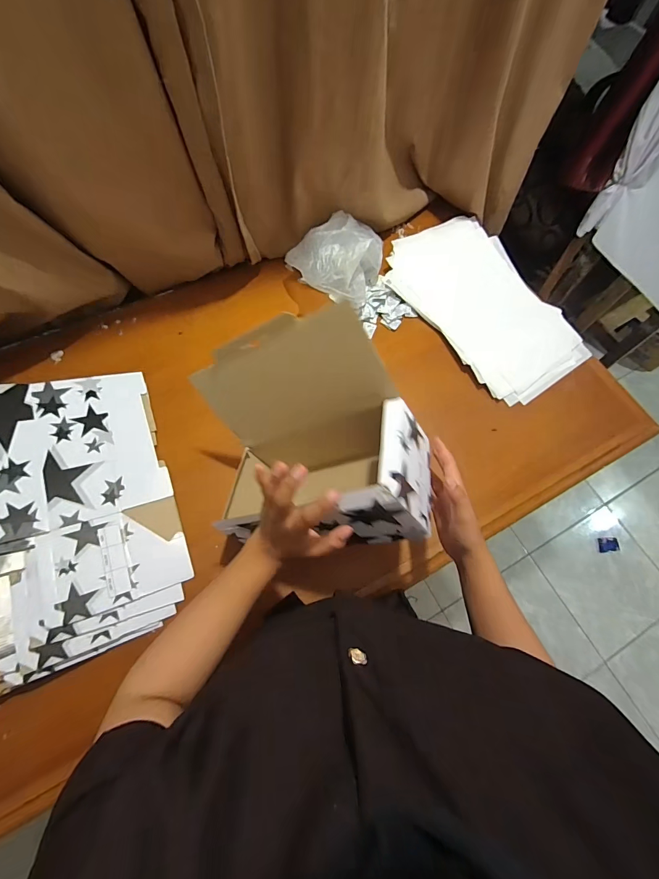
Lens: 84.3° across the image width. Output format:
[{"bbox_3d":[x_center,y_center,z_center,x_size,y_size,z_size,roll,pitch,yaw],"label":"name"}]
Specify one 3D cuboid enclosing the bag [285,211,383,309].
[{"bbox_3d":[0.034,-0.387,0.791,0.219,0.131,0.175,-28,72,-13],"label":"bag"}]

